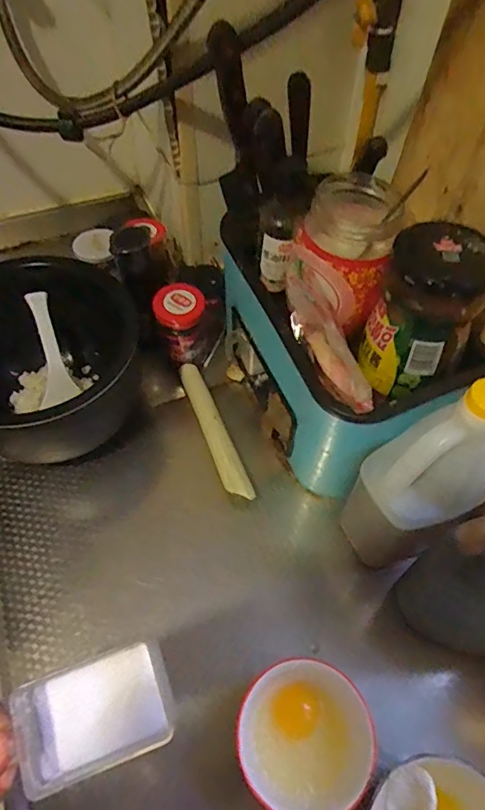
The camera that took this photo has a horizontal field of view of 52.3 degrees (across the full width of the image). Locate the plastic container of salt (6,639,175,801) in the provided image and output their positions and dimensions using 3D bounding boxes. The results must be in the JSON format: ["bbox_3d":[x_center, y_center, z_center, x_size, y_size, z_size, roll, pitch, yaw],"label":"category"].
[{"bbox_3d":[-0.084,0.175,0.285,0.081,0.028,0.057,-17,58,-12],"label":"plastic container of salt"}]

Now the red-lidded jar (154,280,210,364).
[{"bbox_3d":[-0.079,-0.109,0.653,0.062,0.089,0.062,1,56,-1],"label":"red-lidded jar"}]

